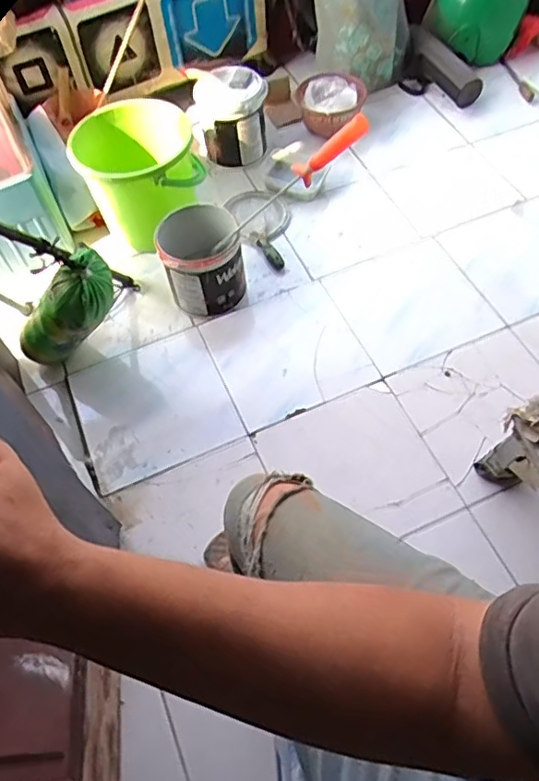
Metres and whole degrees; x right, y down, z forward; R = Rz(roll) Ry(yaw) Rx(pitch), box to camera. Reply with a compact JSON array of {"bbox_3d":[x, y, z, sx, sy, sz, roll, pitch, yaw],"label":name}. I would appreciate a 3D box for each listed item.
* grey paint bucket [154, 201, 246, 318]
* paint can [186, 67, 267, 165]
[{"bbox_3d":[-0.152,-0.294,1.312,0.174,0.165,0.212,-13,59,-4],"label":"grey paint bucket"},{"bbox_3d":[-0.113,-0.758,1.611,0.201,0.180,0.201,-2,59,3],"label":"paint can"}]

